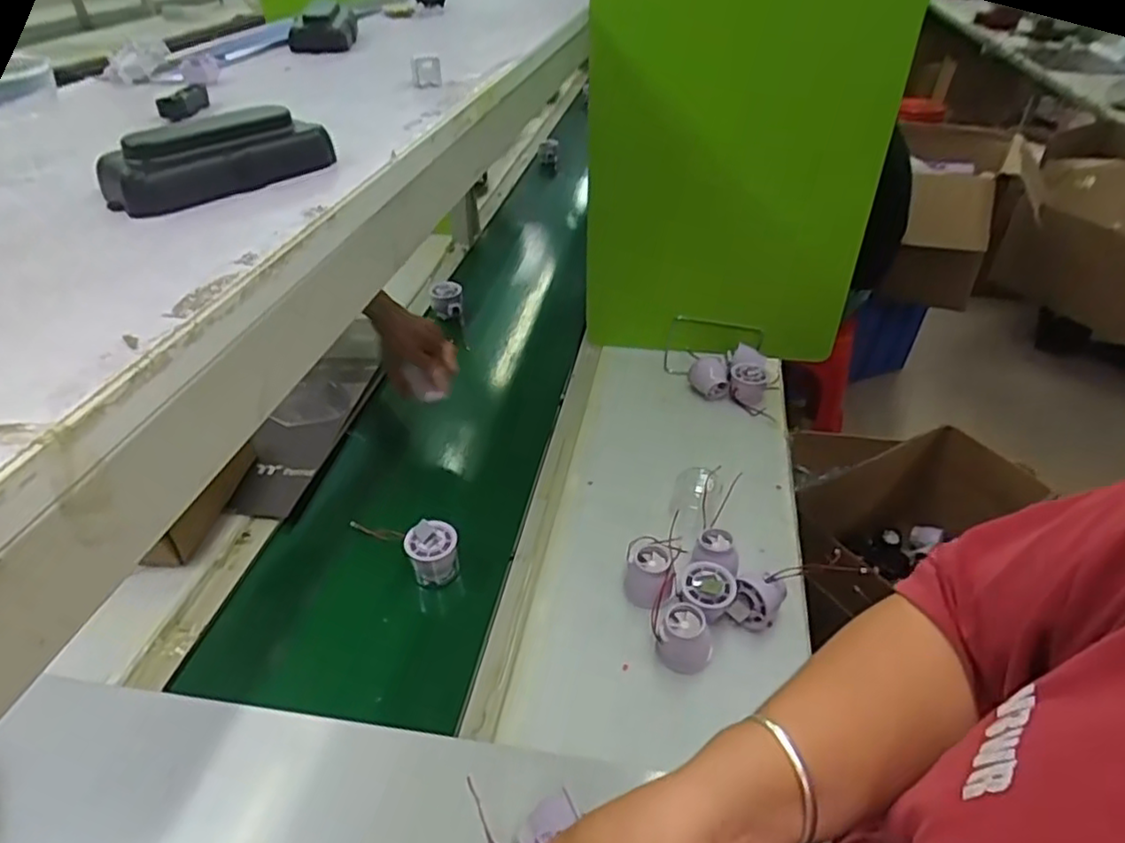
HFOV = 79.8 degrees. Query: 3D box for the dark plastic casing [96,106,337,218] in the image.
[{"bbox_3d":[-0.165,-0.130,0.331,0.107,0.028,0.042,-26,46,-30],"label":"dark plastic casing"}]

